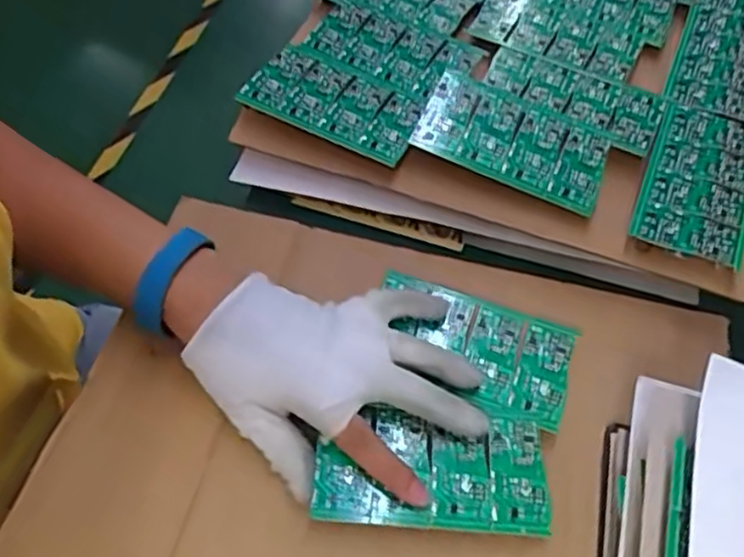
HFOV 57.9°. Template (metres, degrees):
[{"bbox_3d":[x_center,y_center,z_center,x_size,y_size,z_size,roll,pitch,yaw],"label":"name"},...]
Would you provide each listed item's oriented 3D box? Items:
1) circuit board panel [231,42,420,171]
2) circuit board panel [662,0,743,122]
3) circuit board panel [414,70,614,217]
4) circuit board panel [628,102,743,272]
[{"bbox_3d":[-0.027,-0.136,0.508,0.134,0.007,0.073,24,61,14],"label":"circuit board panel"},{"bbox_3d":[0.317,-0.227,0.582,0.072,0.011,0.271,24,59,12],"label":"circuit board panel"},{"bbox_3d":[0.101,-0.100,0.482,0.135,0.012,0.071,27,59,14],"label":"circuit board panel"},{"bbox_3d":[0.233,-0.072,0.475,0.073,0.004,0.135,22,58,11],"label":"circuit board panel"}]

